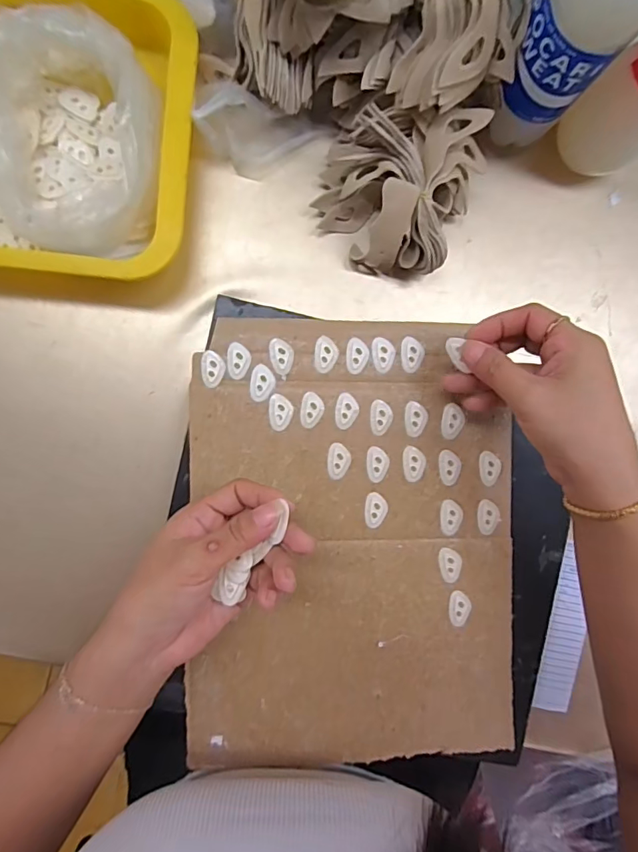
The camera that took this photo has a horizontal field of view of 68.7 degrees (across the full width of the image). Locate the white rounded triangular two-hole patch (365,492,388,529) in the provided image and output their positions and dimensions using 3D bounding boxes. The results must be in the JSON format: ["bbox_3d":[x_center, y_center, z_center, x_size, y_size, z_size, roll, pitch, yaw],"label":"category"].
[{"bbox_3d":[0.042,0.063,0.347,0.016,0.004,0.026,7,91,-6],"label":"white rounded triangular two-hole patch"}]

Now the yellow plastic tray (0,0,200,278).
[{"bbox_3d":[-0.216,-0.205,0.317,0.254,0.052,0.199,7,91,-6],"label":"yellow plastic tray"}]

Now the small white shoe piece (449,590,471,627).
[{"bbox_3d":[0.107,0.138,0.352,0.015,0.004,0.026,6,91,-6],"label":"small white shoe piece"}]

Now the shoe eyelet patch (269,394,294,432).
[{"bbox_3d":[-0.028,-0.010,0.338,0.017,0.004,0.025,8,91,-6],"label":"shoe eyelet patch"}]

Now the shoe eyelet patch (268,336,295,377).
[{"bbox_3d":[-0.026,-0.050,0.337,0.017,0.004,0.026,-11,93,-5],"label":"shoe eyelet patch"}]

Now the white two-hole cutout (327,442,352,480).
[{"bbox_3d":[0.015,0.026,0.343,0.017,0.004,0.026,8,91,-6],"label":"white two-hole cutout"}]

